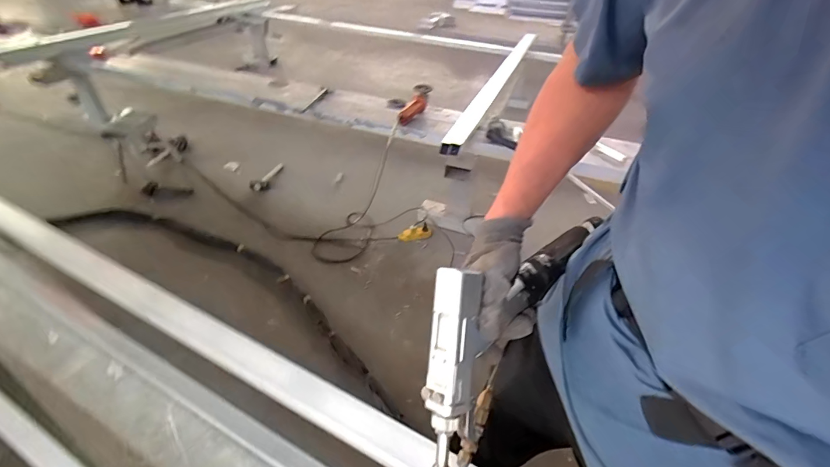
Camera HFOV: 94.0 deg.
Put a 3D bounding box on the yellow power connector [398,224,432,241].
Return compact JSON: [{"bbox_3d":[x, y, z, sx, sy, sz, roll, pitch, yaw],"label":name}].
[{"bbox_3d":[0.003,-0.002,1.880,0.169,0.058,0.053,-8,41,-13],"label":"yellow power connector"}]

